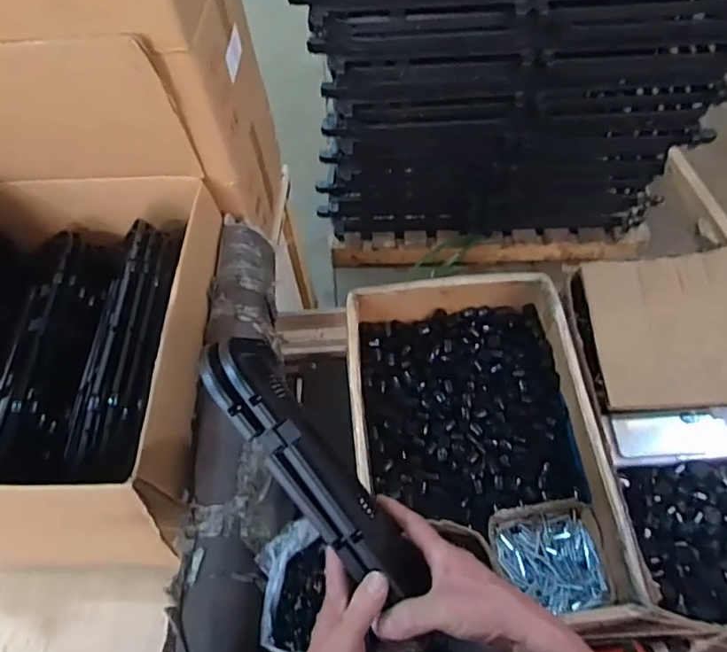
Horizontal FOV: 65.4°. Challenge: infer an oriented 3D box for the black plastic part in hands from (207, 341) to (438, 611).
[{"bbox_3d":[-0.056,0.138,0.590,0.078,0.109,0.304,-37,78,-16],"label":"black plastic part in hands"}]

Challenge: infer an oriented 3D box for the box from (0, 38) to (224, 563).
[{"bbox_3d":[-0.582,-0.024,0.878,0.633,0.507,0.620,-2,59,4],"label":"box"}]

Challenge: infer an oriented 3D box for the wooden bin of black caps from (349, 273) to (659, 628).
[{"bbox_3d":[0.162,0.172,0.884,0.347,0.153,0.531,-7,59,1],"label":"wooden bin of black caps"}]

